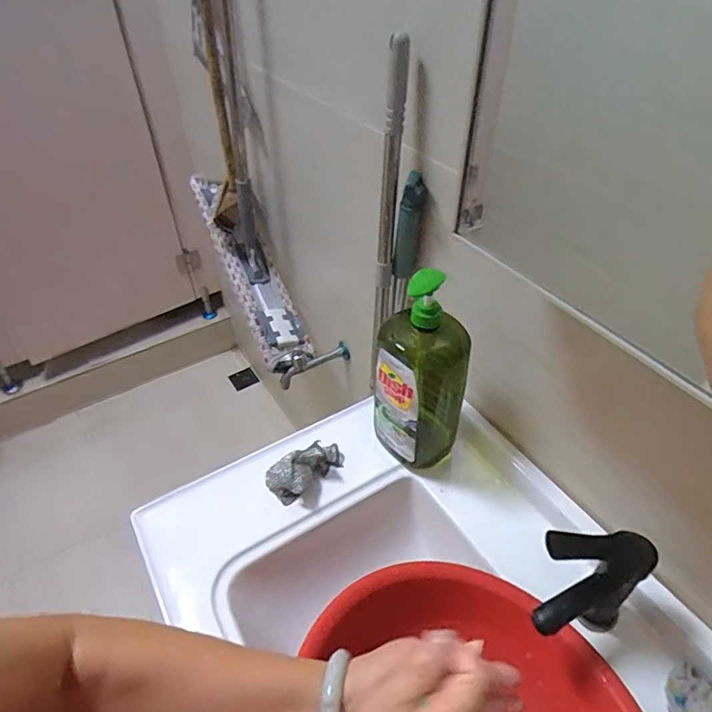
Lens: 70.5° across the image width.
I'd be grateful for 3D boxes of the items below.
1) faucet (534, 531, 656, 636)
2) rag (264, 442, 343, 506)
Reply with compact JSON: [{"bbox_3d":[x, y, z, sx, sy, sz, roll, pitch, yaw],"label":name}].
[{"bbox_3d":[0.232,0.251,0.536,0.113,0.173,0.060,-12,44,-11],"label":"faucet"},{"bbox_3d":[-0.068,0.155,0.710,0.115,0.053,0.053,-30,50,-27],"label":"rag"}]

